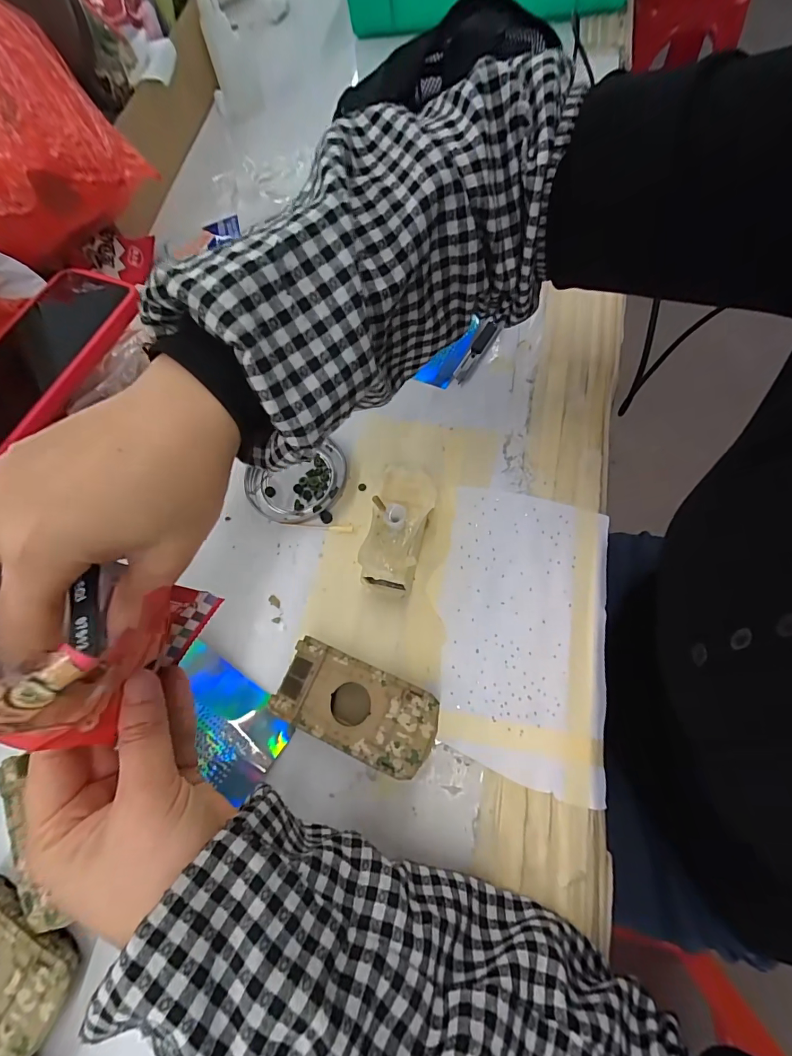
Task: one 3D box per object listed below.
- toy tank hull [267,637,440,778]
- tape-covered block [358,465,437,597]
[{"bbox_3d":[-0.024,0.110,0.263,0.095,0.023,0.049,20,73,13],"label":"toy tank hull"},{"bbox_3d":[0.002,0.000,0.291,0.042,0.046,0.083,13,71,11],"label":"tape-covered block"}]

